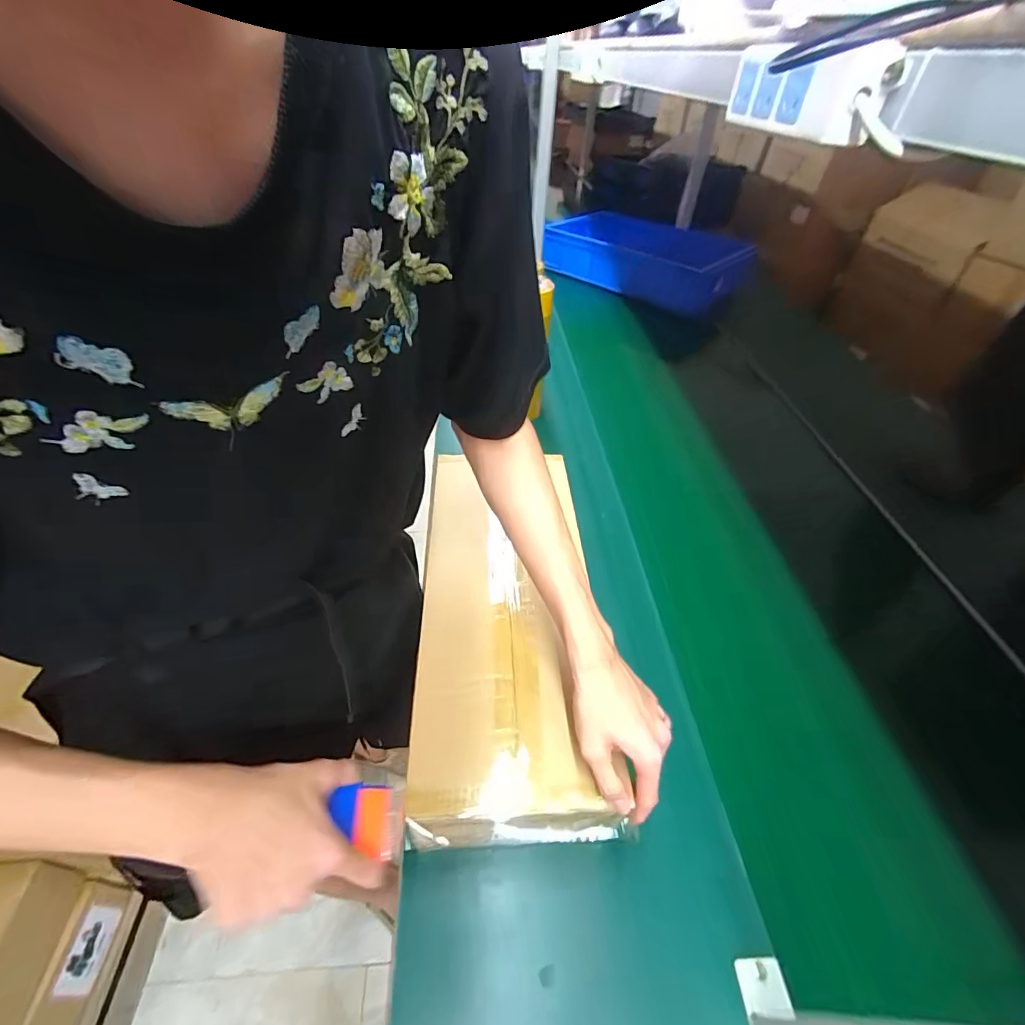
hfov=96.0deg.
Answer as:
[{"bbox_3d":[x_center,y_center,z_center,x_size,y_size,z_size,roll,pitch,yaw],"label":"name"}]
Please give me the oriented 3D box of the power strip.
[{"bbox_3d":[0.219,-0.327,0.357,0.038,0.047,0.171,1,44,-2],"label":"power strip"}]

